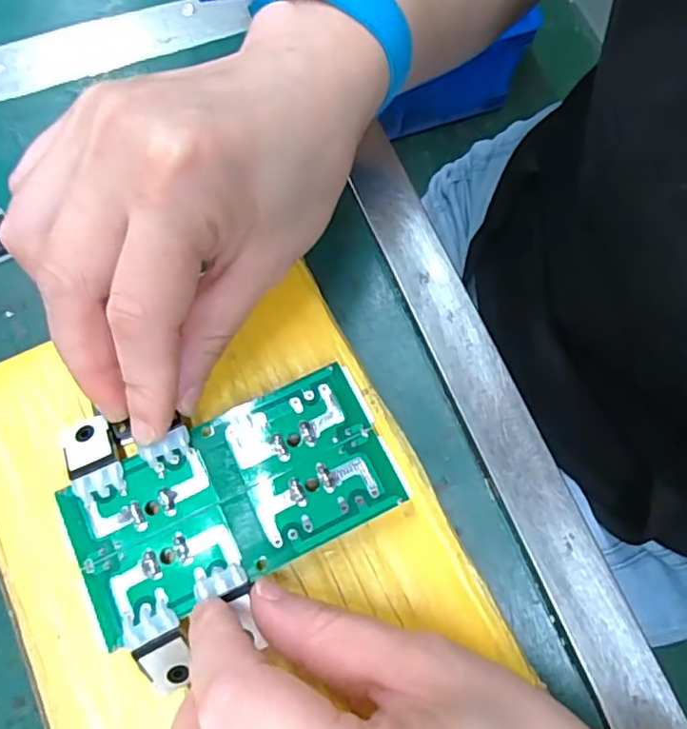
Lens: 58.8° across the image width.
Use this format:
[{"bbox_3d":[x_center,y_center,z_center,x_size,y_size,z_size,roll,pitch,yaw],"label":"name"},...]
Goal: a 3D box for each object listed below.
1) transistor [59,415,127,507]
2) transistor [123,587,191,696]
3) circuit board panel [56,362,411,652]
[{"bbox_3d":[-0.083,0.031,0.200,0.015,0.005,0.029,-25,75,-8],"label":"transistor"},{"bbox_3d":[-0.056,0.085,0.186,0.016,0.010,0.027,-24,74,-8],"label":"transistor"},{"bbox_3d":[-0.036,0.041,0.197,0.102,0.009,0.052,-25,75,-8],"label":"circuit board panel"}]

